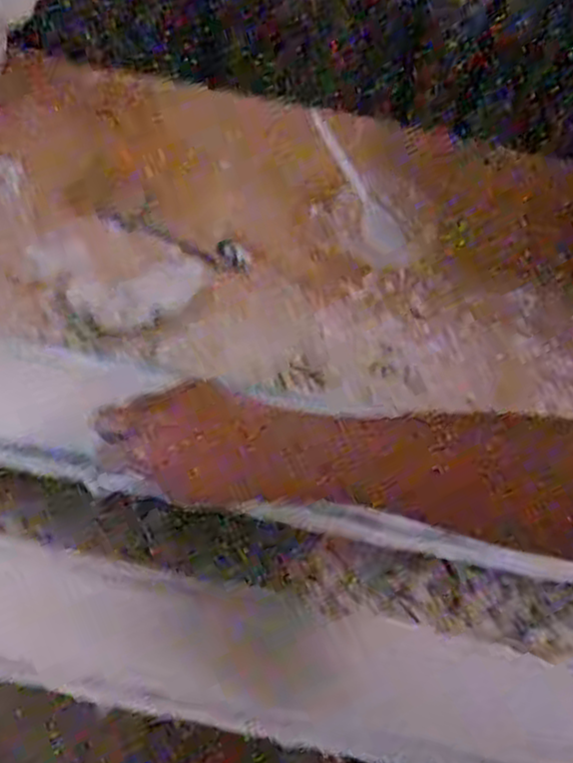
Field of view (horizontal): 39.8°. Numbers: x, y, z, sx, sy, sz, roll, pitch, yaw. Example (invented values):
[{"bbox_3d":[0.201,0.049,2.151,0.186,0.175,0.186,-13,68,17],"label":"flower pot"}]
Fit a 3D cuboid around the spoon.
[{"bbox_3d":[0.070,-0.203,0.802,0.032,0.010,0.162,-29,91,-12],"label":"spoon"}]

